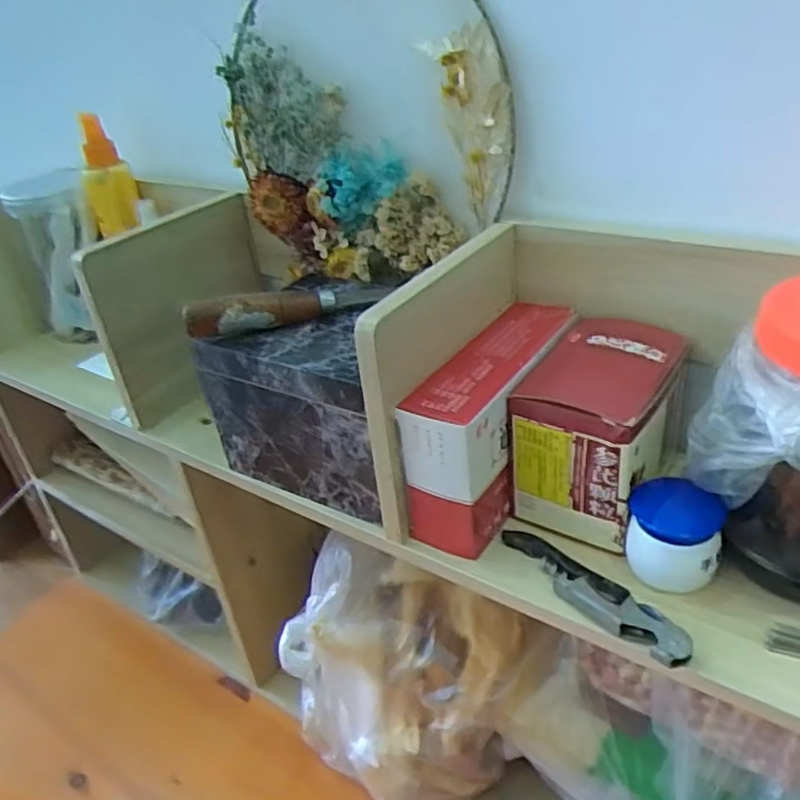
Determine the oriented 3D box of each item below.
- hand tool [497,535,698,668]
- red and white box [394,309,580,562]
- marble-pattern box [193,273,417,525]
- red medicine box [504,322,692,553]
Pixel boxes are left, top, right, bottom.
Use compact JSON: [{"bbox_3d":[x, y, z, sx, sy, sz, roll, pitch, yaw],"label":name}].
[{"bbox_3d":[0.100,0.100,0.365,0.023,0.010,0.115,-28,38,-30],"label":"hand tool"},{"bbox_3d":[0.060,0.015,0.435,0.048,0.095,0.143,16,38,31],"label":"red and white box"},{"bbox_3d":[-0.045,-0.016,0.479,0.133,0.112,0.133,11,36,27],"label":"marble-pattern box"},{"bbox_3d":[0.121,0.017,0.411,0.074,0.092,0.097,18,40,34],"label":"red medicine box"}]

